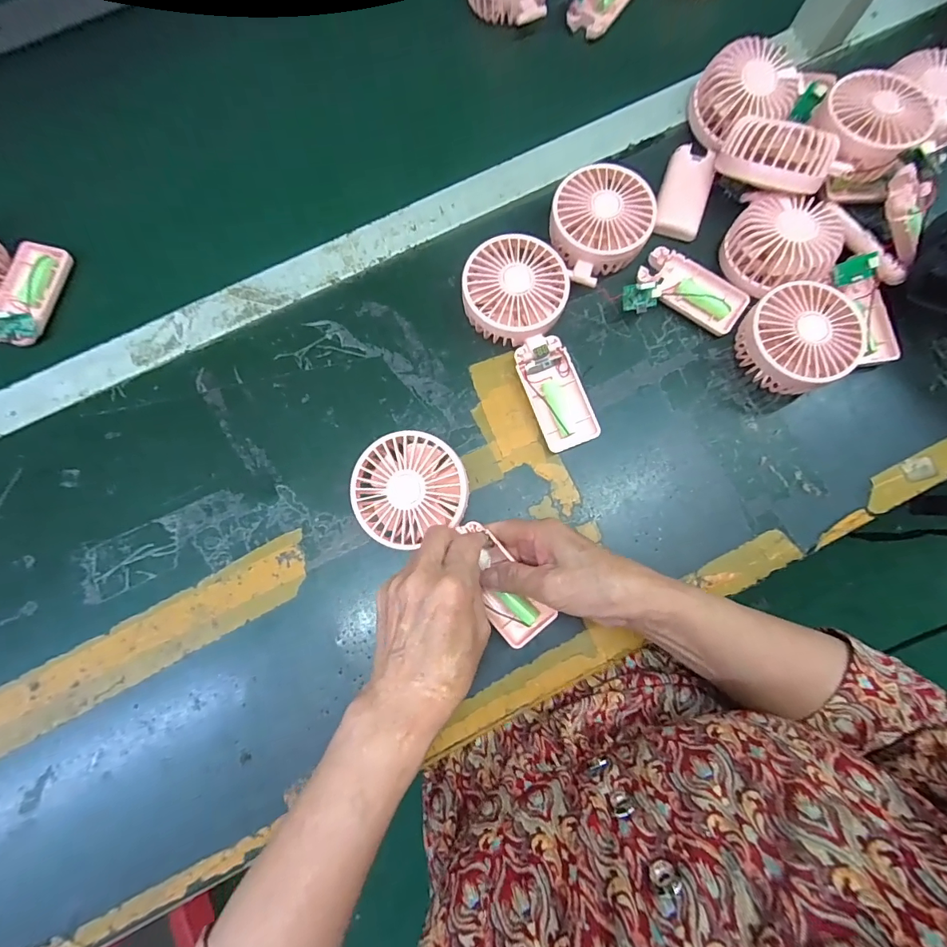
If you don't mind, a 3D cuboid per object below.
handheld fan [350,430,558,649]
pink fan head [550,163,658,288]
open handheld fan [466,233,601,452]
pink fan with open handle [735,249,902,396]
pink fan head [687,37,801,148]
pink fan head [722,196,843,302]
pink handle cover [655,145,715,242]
[{"bbox_3d":[-0.015,0.050,0.334,0.081,0.026,0.183,-41,89,-6],"label":"handheld fan"},{"bbox_3d":[0.112,-0.216,0.395,0.084,0.037,0.092,0,79,1],"label":"pink fan head"},{"bbox_3d":[0.051,-0.108,0.380,0.082,0.035,0.179,-19,92,-3],"label":"open handheld fan"},{"bbox_3d":[0.289,-0.120,0.375,0.133,0.047,0.086,-20,79,-3],"label":"pink fan with open handle"},{"bbox_3d":[0.247,-0.344,0.414,0.081,0.042,0.074,0,79,1],"label":"pink fan head"},{"bbox_3d":[0.259,-0.196,0.388,0.083,0.037,0.088,0,79,1],"label":"pink fan head"},{"bbox_3d":[0.195,-0.259,0.415,0.038,0.013,0.086,15,80,4],"label":"pink handle cover"}]

